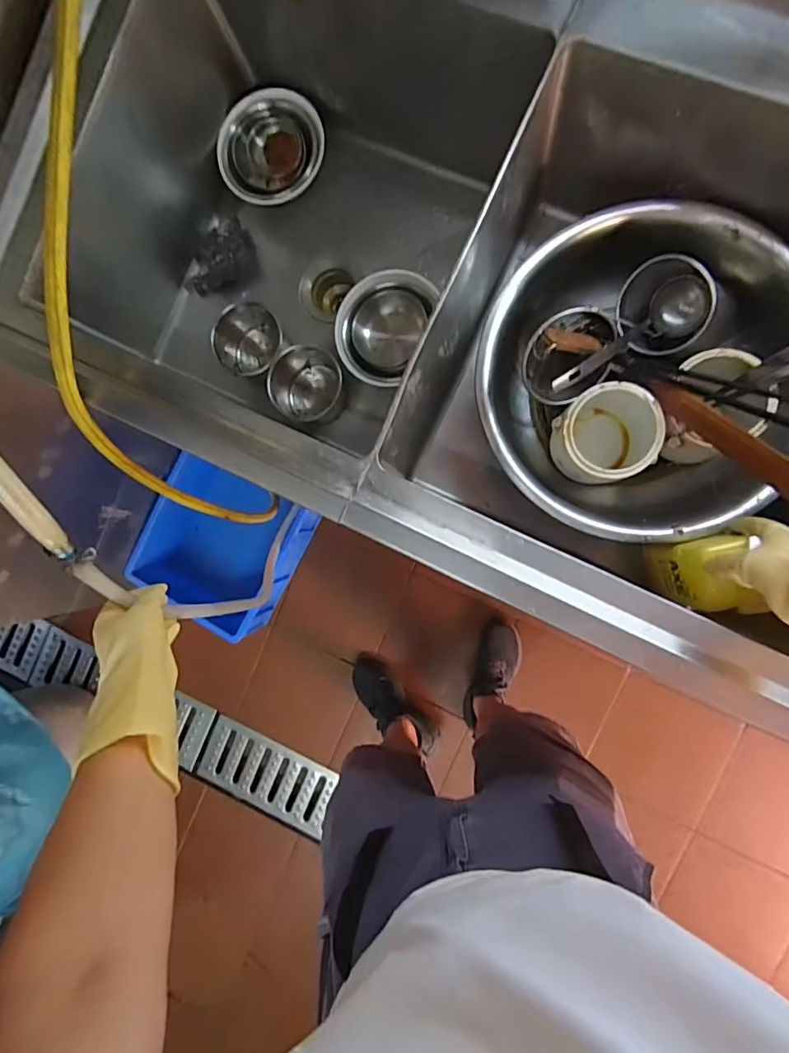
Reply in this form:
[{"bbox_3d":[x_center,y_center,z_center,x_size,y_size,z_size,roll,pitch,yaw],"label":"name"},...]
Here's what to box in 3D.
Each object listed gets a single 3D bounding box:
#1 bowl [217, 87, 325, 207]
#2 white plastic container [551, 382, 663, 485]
[{"bbox_3d":[-0.201,-0.626,0.845,0.170,0.055,0.156,3,120,-3],"label":"bowl"},{"bbox_3d":[0.302,-0.126,0.733,0.143,0.149,0.122,9,92,8],"label":"white plastic container"}]

